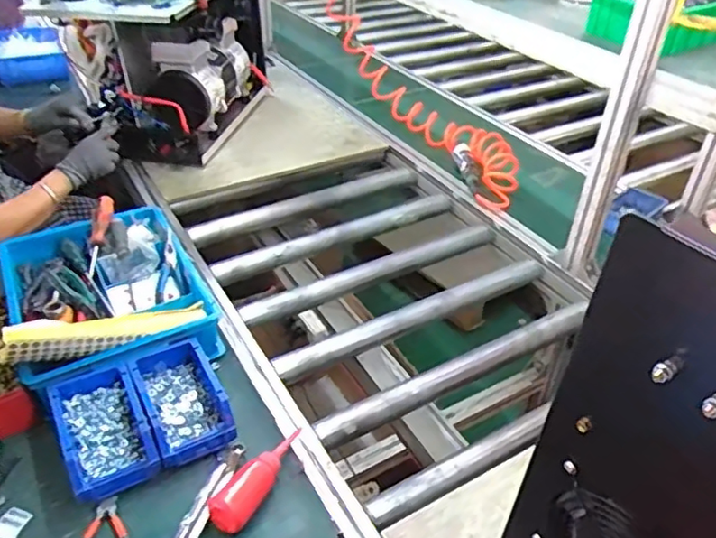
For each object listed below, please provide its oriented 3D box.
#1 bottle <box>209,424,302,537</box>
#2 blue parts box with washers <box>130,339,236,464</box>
[{"bbox_3d":[-0.123,0.250,0.758,0.044,0.040,0.165,15,39,17],"label":"bottle"},{"bbox_3d":[-0.238,0.178,0.822,0.101,0.057,0.160,-19,42,-25],"label":"blue parts box with washers"}]

